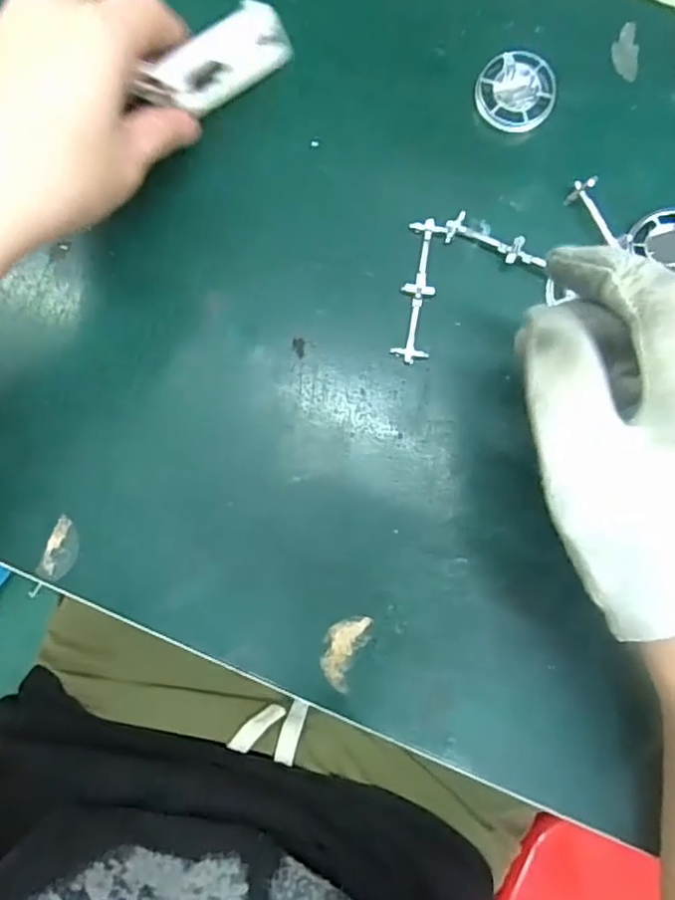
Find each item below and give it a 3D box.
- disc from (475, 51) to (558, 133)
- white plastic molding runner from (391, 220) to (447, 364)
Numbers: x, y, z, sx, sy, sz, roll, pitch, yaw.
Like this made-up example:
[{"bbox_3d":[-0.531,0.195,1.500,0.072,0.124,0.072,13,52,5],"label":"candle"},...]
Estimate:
[{"bbox_3d":[0.089,-0.178,0.320,0.037,0.009,0.038,0,85,2],"label":"disc"},{"bbox_3d":[0.040,-0.079,0.315,0.017,0.004,0.071,9,86,3],"label":"white plastic molding runner"}]

